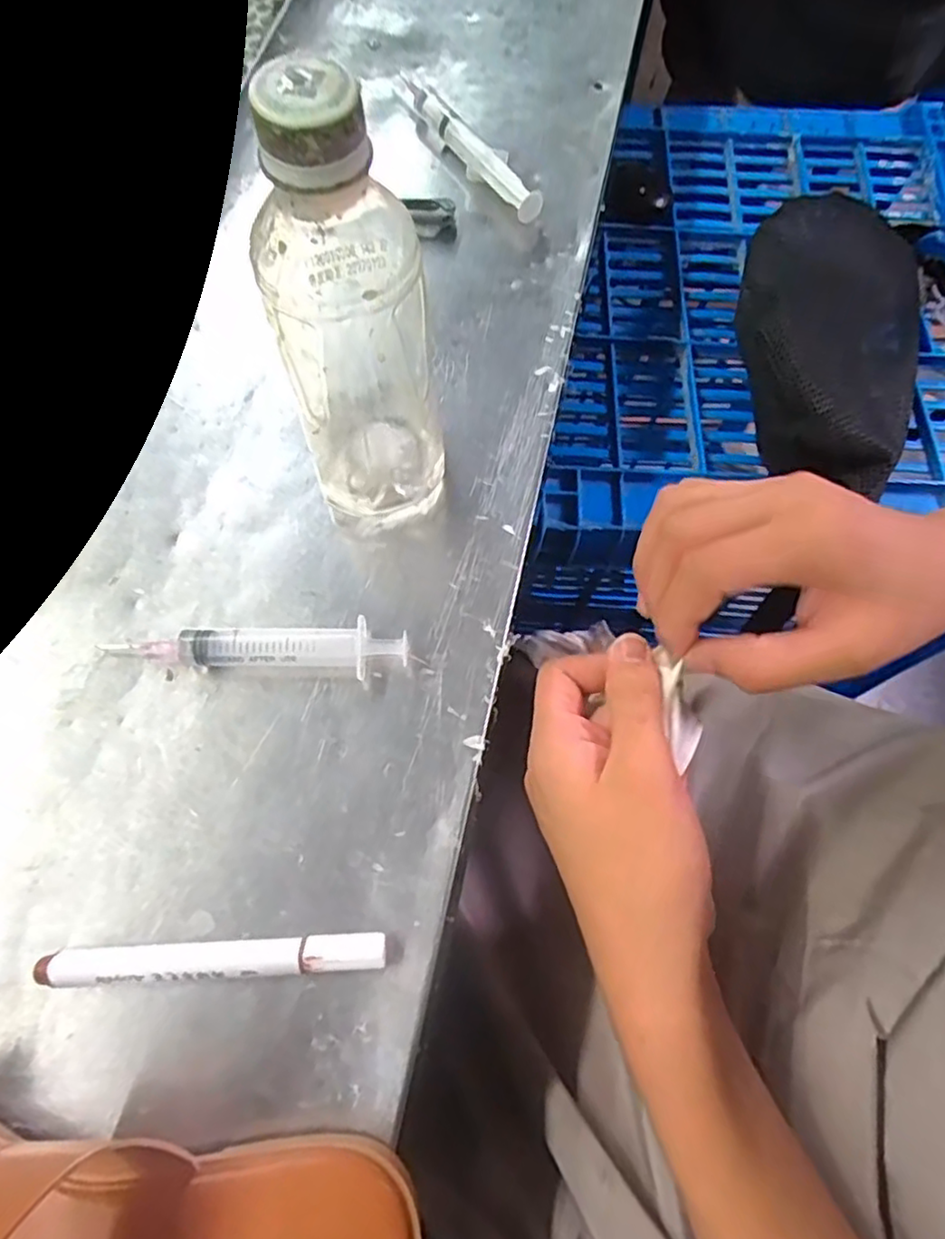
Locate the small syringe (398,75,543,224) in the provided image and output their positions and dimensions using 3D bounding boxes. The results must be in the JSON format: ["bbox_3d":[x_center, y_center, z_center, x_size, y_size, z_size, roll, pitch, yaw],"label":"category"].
[{"bbox_3d":[-0.004,-0.297,0.409,0.018,0.019,0.143,-33,73,-15],"label":"small syringe"}]

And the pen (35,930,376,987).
[{"bbox_3d":[-0.096,0.127,0.246,0.124,0.014,0.012,-1,68,-3],"label":"pen"}]

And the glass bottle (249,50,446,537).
[{"bbox_3d":[-0.041,-0.102,0.247,0.060,0.176,0.054,-11,70,-7],"label":"glass bottle"}]

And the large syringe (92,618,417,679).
[{"bbox_3d":[-0.094,0.012,0.288,0.131,0.019,0.020,2,69,2],"label":"large syringe"}]

